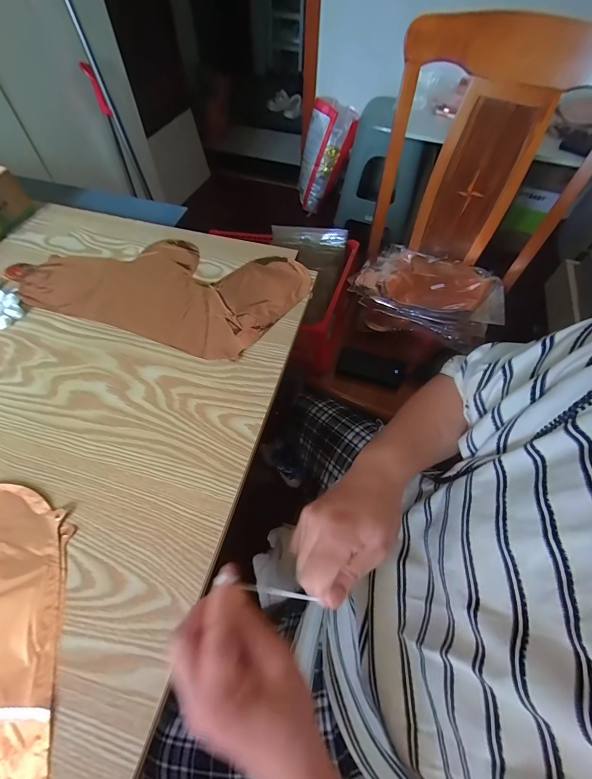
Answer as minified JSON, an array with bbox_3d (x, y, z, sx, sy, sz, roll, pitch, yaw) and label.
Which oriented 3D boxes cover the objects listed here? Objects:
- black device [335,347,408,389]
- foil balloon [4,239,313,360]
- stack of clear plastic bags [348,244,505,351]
[{"bbox_3d":[0.181,-0.055,0.800,0.157,0.022,0.077,16,60,8],"label":"black device"},{"bbox_3d":[-0.197,-0.167,0.499,0.403,0.010,0.220,20,60,10],"label":"foil balloon"},{"bbox_3d":[0.322,-0.248,0.826,0.345,0.056,0.267,24,61,12],"label":"stack of clear plastic bags"}]

